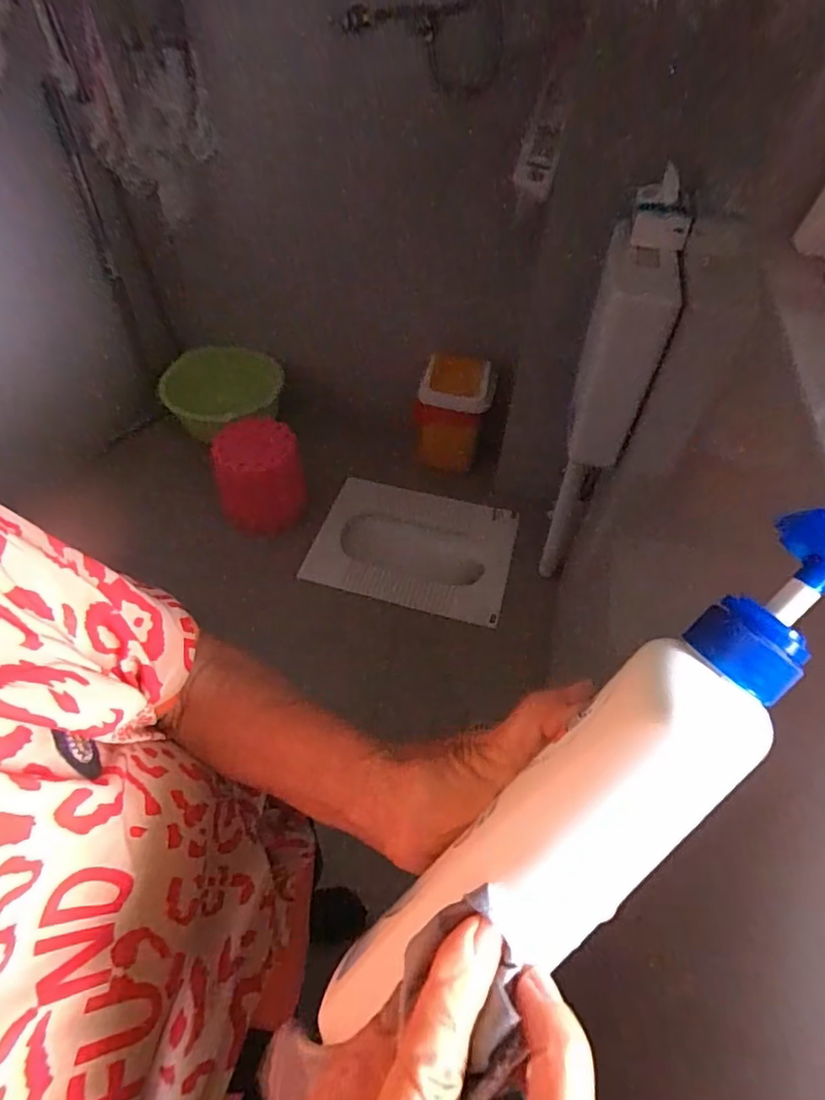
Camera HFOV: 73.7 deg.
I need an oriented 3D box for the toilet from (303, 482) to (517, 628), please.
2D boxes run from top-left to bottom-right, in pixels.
[{"bbox_3d":[-0.002,0.000,1.719,0.602,0.131,0.371,14,52,9],"label":"toilet"}]

